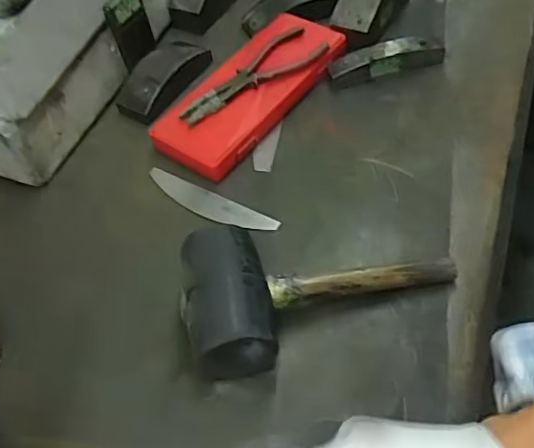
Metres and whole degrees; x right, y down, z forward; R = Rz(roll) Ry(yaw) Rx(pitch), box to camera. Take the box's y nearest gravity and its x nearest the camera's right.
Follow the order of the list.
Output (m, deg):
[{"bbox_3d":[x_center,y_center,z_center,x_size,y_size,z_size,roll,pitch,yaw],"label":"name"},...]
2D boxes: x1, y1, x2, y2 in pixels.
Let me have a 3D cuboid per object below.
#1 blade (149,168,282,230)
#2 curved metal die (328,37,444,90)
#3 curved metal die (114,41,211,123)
[{"bbox_3d":[-0.058,-0.021,0.577,0.146,0.009,0.030,26,65,20],"label":"blade"},{"bbox_3d":[0.142,-0.194,0.670,0.136,0.039,0.025,-16,53,-5],"label":"curved metal die"},{"bbox_3d":[-0.125,-0.179,0.686,0.073,0.031,0.129,18,58,19],"label":"curved metal die"}]

